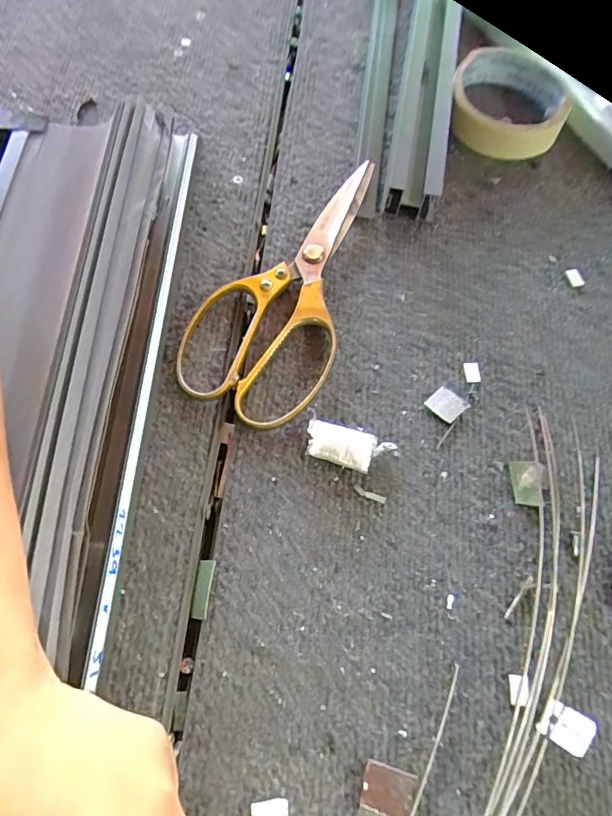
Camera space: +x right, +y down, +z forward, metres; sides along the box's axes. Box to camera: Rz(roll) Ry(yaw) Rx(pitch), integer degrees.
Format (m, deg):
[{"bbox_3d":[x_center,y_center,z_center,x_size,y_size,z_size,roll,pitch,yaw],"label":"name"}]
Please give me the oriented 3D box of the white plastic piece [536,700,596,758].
[{"bbox_3d":[0.115,0.141,0.223,0.019,0.005,0.017,13,55,50],"label":"white plastic piece"}]

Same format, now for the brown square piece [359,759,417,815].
[{"bbox_3d":[0.035,0.164,0.216,0.022,0.004,0.020,18,68,5],"label":"brown square piece"}]

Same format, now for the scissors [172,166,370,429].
[{"bbox_3d":[-0.001,-0.076,0.309,0.085,0.014,0.189,30,69,9],"label":"scissors"}]

